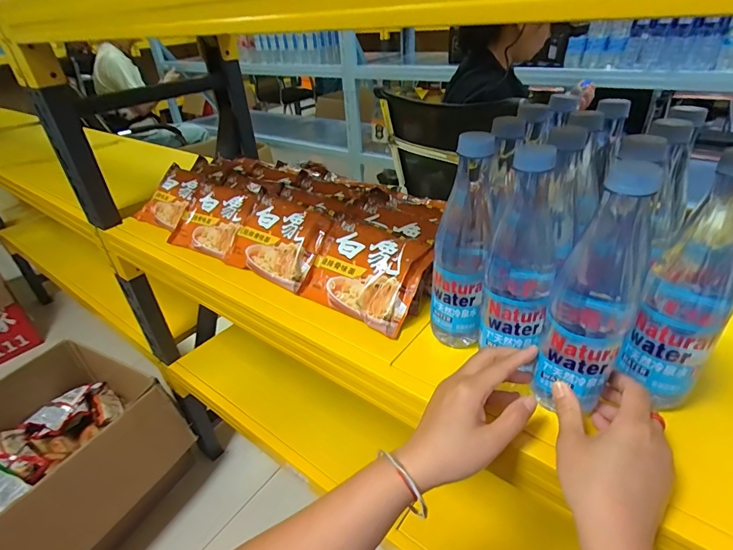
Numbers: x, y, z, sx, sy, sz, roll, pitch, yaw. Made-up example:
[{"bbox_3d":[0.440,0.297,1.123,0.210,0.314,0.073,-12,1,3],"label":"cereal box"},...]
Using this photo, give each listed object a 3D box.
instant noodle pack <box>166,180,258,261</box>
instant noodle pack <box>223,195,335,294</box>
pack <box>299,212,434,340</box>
[{"bbox_3d":[-0.264,-0.095,0.706,0.154,0.035,0.127,18,75,28],"label":"instant noodle pack"},{"bbox_3d":[-0.135,-0.053,0.623,0.158,0.040,0.125,21,78,29],"label":"instant noodle pack"},{"bbox_3d":[-0.006,-0.005,0.535,0.165,0.030,0.124,21,80,32],"label":"pack"}]

